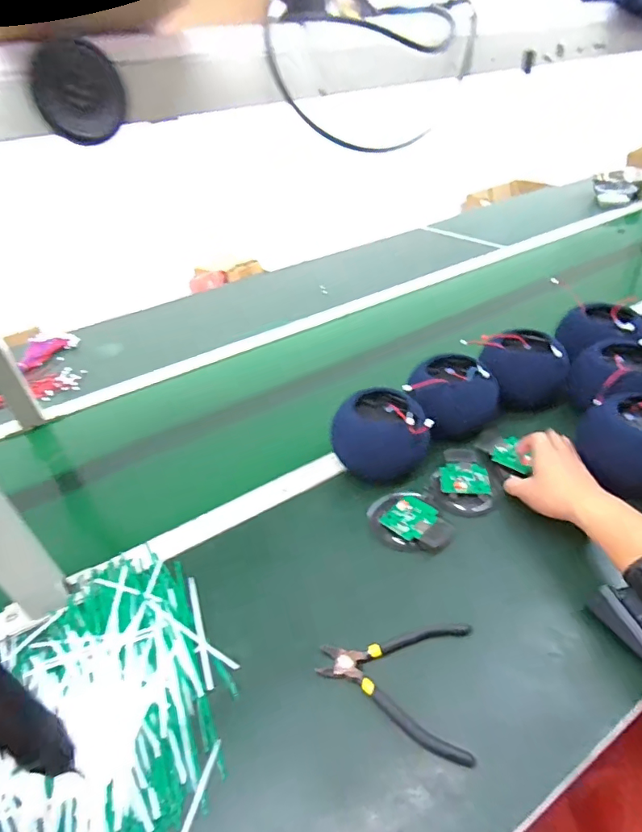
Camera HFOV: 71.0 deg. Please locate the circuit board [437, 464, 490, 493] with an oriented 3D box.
[{"bbox_3d":[0.189,0.082,0.596,0.063,0.010,0.056,-4,37,5],"label":"circuit board"}]

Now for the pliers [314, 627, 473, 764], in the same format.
[{"bbox_3d":[0.068,0.242,0.421,0.138,0.020,0.110,5,38,15],"label":"pliers"}]

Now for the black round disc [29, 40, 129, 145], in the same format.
[{"bbox_3d":[-0.173,-0.232,0.323,0.057,0.058,0.010,-23,40,-20],"label":"black round disc"}]

